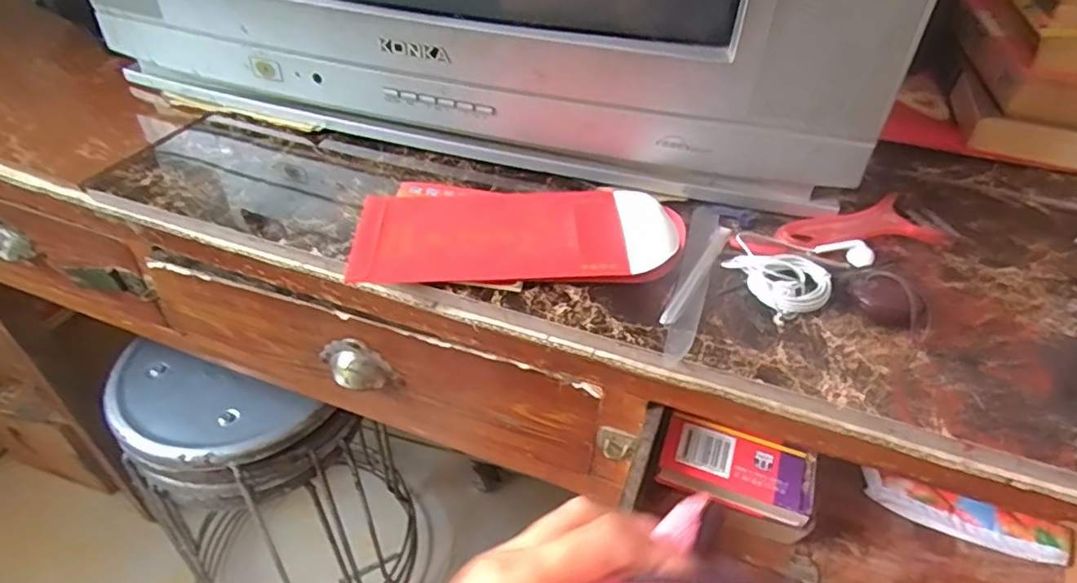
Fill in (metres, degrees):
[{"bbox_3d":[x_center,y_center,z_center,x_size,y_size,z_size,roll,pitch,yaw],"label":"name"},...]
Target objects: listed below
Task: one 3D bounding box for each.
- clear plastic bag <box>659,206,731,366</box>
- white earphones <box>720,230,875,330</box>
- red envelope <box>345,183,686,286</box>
[{"bbox_3d":[0.099,-0.013,0.392,0.024,0.009,0.151,16,44,14],"label":"clear plastic bag"},{"bbox_3d":[0.159,-0.020,0.392,0.092,0.021,0.063,-31,52,-31],"label":"white earphones"},{"bbox_3d":[-0.013,-0.043,0.413,0.204,0.016,0.104,2,43,0],"label":"red envelope"}]

